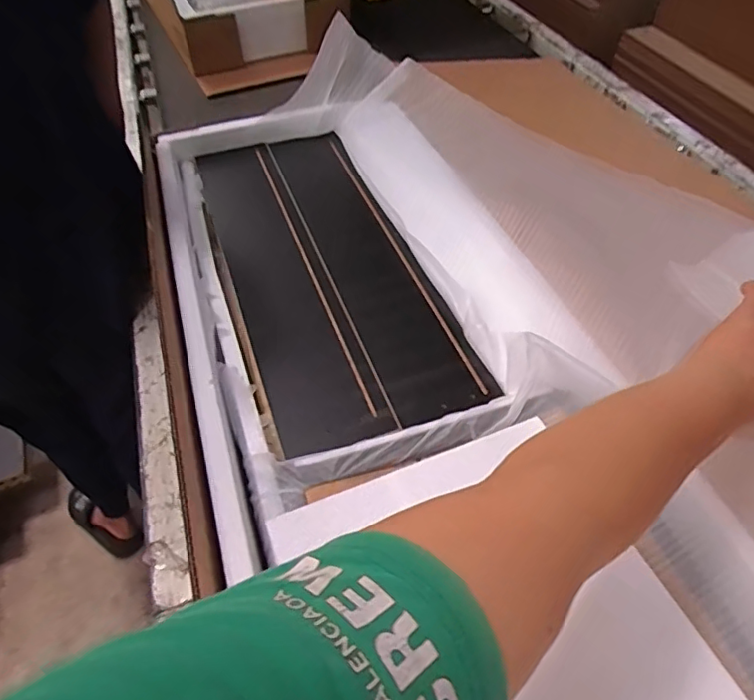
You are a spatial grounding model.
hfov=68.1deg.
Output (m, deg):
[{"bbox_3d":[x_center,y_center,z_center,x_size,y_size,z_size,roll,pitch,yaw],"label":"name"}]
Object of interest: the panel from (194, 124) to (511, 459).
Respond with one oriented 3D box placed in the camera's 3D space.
[{"bbox_3d":[-0.075,-0.115,0.715,0.223,0.038,0.549,-17,51,-13],"label":"panel"}]

